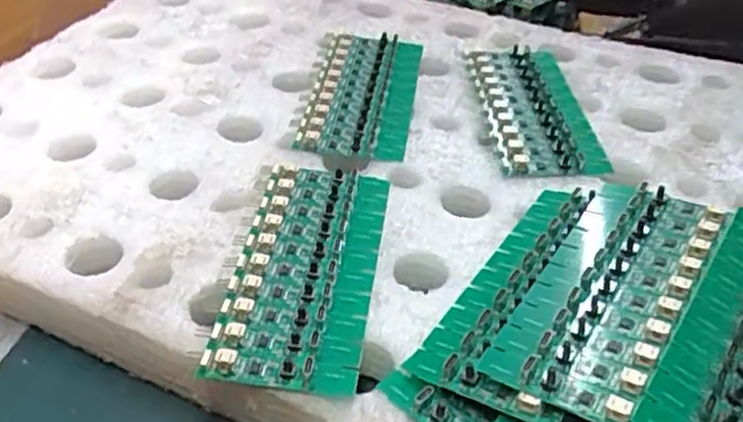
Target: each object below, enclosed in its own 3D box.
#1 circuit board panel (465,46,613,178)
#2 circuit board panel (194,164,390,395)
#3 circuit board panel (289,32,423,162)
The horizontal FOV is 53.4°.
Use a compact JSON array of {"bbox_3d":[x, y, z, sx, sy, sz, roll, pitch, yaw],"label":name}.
[{"bbox_3d":[0.099,-0.064,0.452,0.062,0.011,0.134,-2,40,-5],"label":"circuit board panel"},{"bbox_3d":[-0.029,0.023,0.339,0.062,0.007,0.136,7,40,5],"label":"circuit board panel"},{"bbox_3d":[-0.007,-0.076,0.459,0.067,0.008,0.134,6,40,4],"label":"circuit board panel"}]

